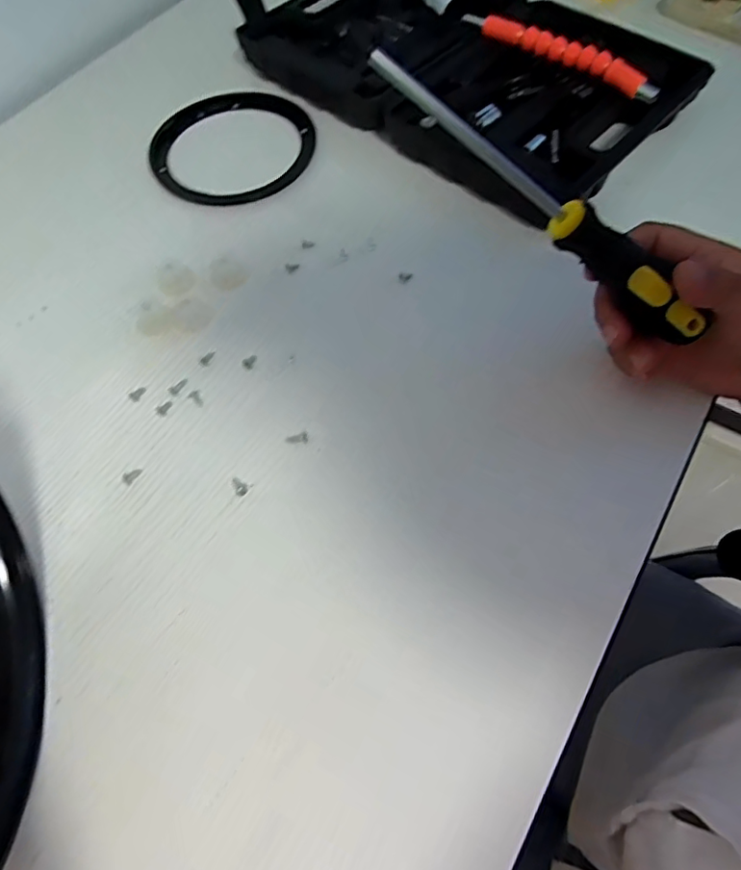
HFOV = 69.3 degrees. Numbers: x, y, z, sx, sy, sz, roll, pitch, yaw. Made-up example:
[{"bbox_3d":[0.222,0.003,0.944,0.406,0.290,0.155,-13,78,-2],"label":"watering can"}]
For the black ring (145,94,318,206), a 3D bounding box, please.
[{"bbox_3d":[-0.110,-0.232,0.432,0.129,0.012,0.126,-1,63,2],"label":"black ring"}]

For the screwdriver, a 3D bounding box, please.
[{"bbox_3d":[0.084,-0.099,0.241,0.199,0.018,0.020,29,63,-22],"label":"screwdriver"}]

